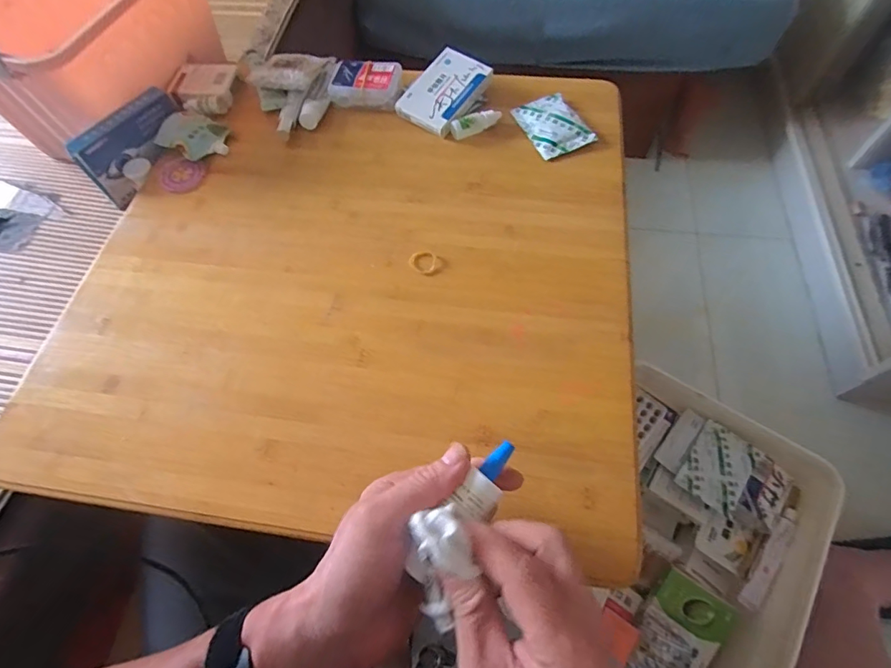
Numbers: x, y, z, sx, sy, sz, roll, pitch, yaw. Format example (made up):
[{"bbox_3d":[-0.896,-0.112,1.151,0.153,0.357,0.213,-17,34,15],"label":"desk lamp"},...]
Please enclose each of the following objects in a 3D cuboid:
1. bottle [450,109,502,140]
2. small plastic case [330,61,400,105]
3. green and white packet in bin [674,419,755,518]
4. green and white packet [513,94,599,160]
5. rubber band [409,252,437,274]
[{"bbox_3d":[0.038,-0.254,0.551,0.064,0.023,0.017,-16,64,-6],"label":"bottle"},{"bbox_3d":[-0.104,-0.326,0.586,0.088,0.026,0.060,7,64,6],"label":"small plastic case"},{"bbox_3d":[0.322,0.155,0.531,0.065,0.011,0.096,33,65,25],"label":"green and white packet in bin"},{"bbox_3d":[0.130,-0.256,0.550,0.065,0.011,0.095,-23,65,-9],"label":"green and white packet"},{"bbox_3d":[-0.022,-0.075,0.467,0.029,0.004,0.027,-1,63,2],"label":"rubber band"}]

